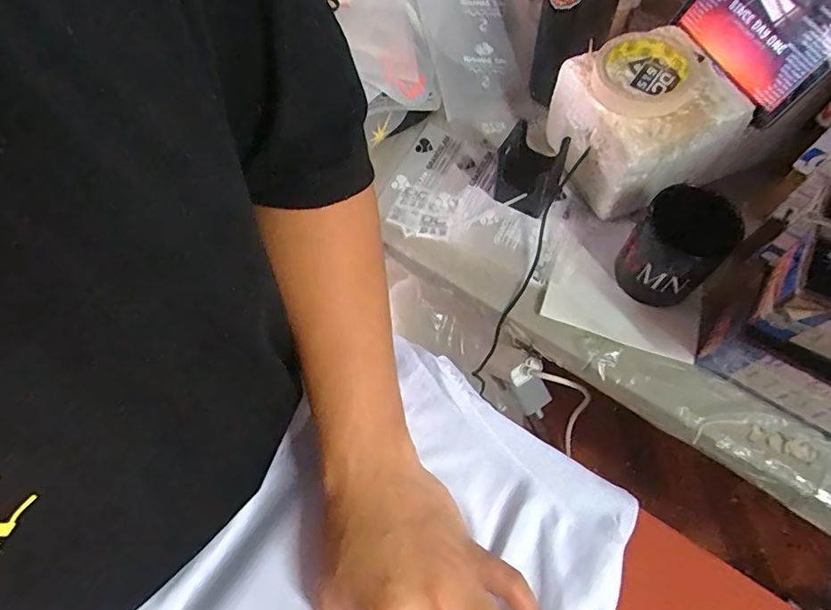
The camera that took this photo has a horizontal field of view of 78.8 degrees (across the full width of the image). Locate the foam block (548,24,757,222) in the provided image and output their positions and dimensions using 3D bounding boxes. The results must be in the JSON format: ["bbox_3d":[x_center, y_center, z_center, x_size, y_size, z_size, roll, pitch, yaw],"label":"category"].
[{"bbox_3d":[0.241,-0.194,0.545,0.146,0.116,0.144,-15,67,-5],"label":"foam block"}]

